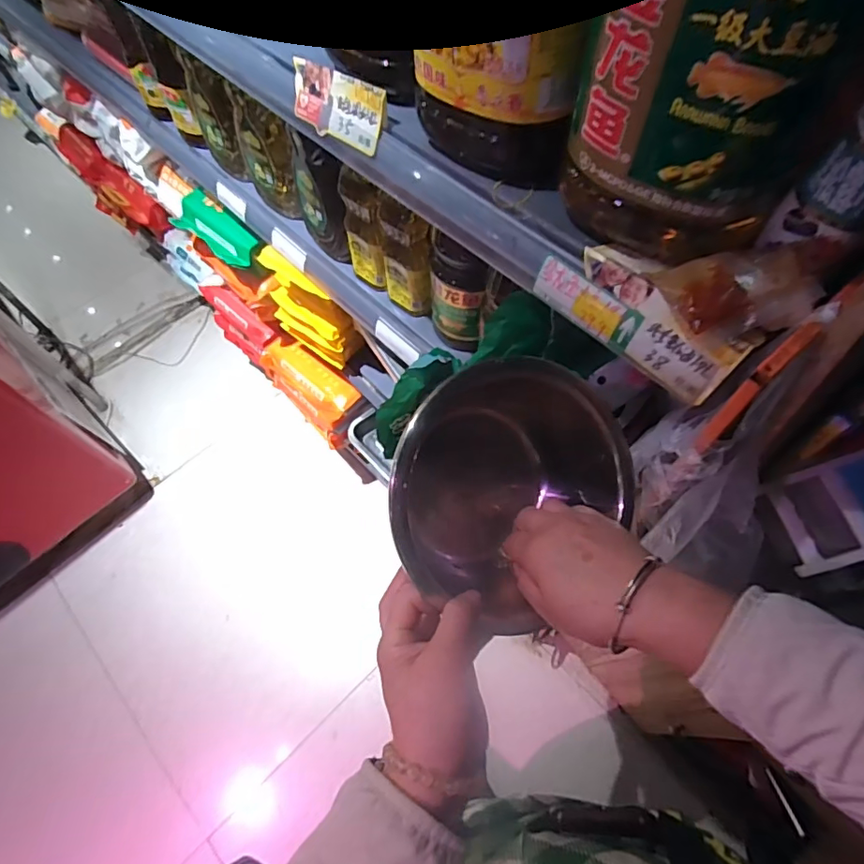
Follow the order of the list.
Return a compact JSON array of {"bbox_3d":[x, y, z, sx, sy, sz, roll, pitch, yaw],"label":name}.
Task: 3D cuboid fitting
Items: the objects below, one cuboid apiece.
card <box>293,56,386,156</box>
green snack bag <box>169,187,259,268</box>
[{"bbox_3d":[-0.096,-0.322,0.520,0.128,0.056,0.007,36,34,25],"label":"card"},{"bbox_3d":[-0.439,-0.415,1.081,0.287,0.076,0.069,36,70,19],"label":"green snack bag"}]

